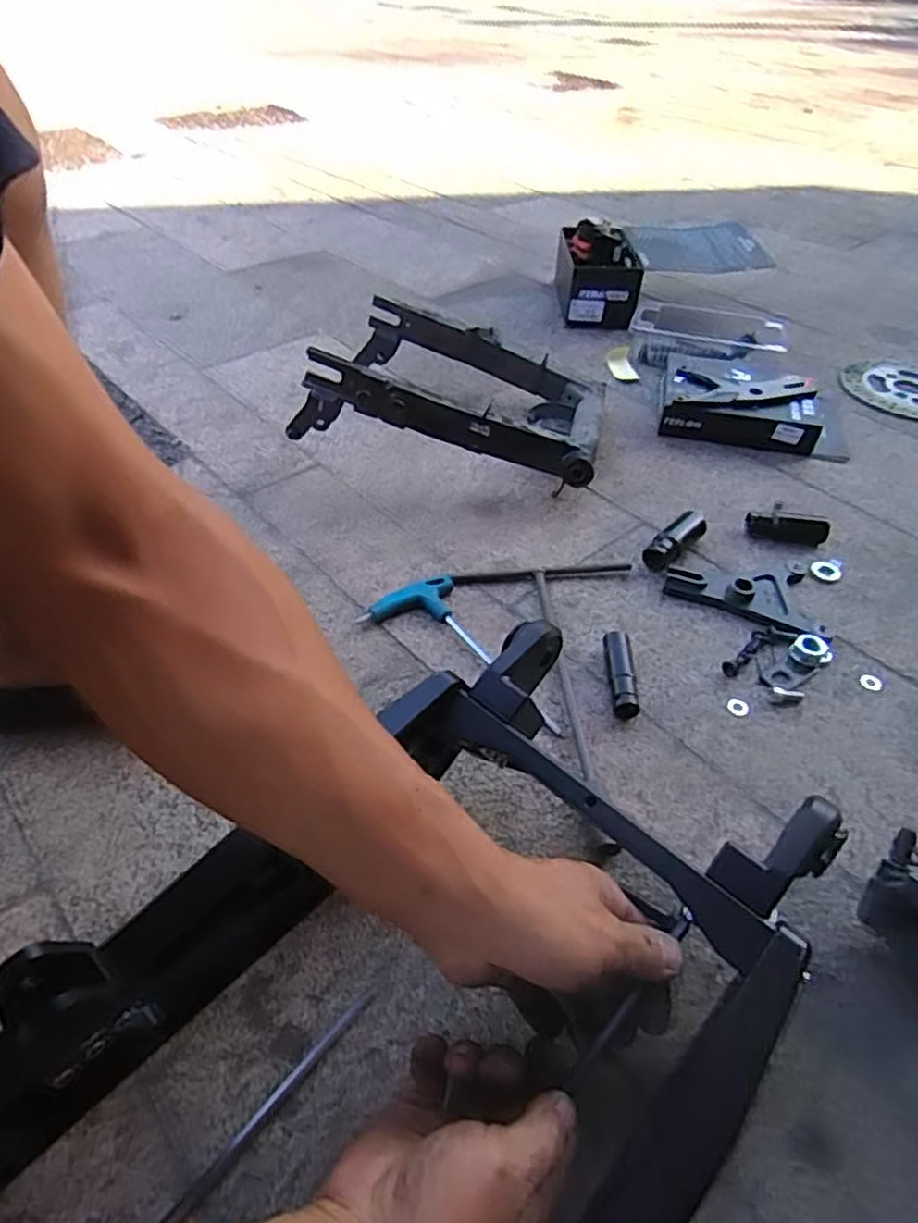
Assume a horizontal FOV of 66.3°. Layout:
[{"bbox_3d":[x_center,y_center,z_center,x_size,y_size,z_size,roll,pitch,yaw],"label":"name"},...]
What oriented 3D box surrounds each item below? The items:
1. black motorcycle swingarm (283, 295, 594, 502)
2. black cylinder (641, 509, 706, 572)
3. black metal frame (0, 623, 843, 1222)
[{"bbox_3d":[0.010,-0.253,0.806,0.303,0.110,0.233,10,46,8],"label":"black motorcycle swingarm"},{"bbox_3d":[0.210,-0.068,0.682,0.079,0.033,0.024,-34,56,-31],"label":"black cylinder"},{"bbox_3d":[-0.022,0.216,0.330,0.274,0.118,0.437,36,54,29],"label":"black metal frame"}]

